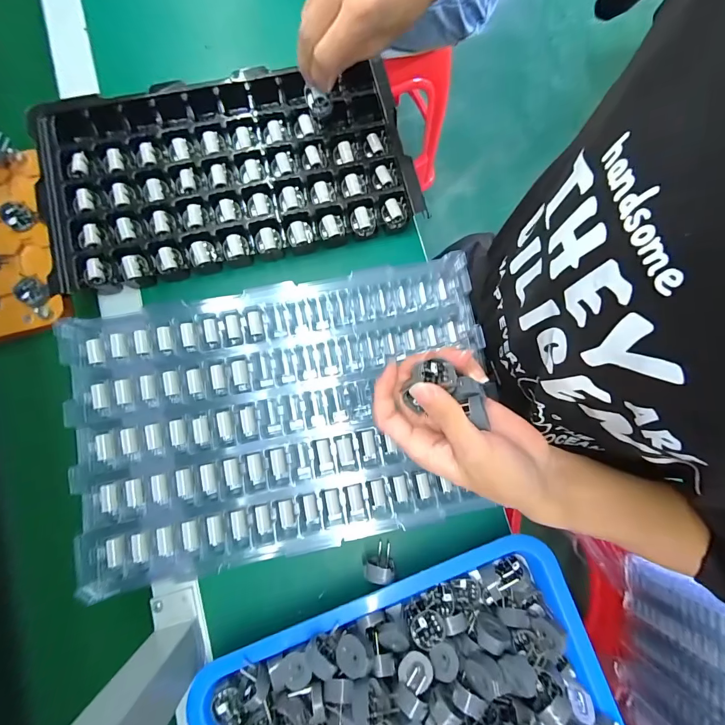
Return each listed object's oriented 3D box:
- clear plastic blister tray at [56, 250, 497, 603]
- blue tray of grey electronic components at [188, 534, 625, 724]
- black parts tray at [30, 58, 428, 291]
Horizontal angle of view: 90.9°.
[{"bbox_3d":[-0.065,0.044,0.316,0.358,0.036,0.226,-10,83,-3],"label":"clear plastic blister tray"},{"bbox_3d":[0.052,0.312,0.277,0.327,0.076,0.246,-19,84,-4],"label":"blue tray of grey electronic components"},{"bbox_3d":[-0.134,-0.195,0.365,0.359,0.042,0.197,-15,84,-4],"label":"black parts tray"}]

